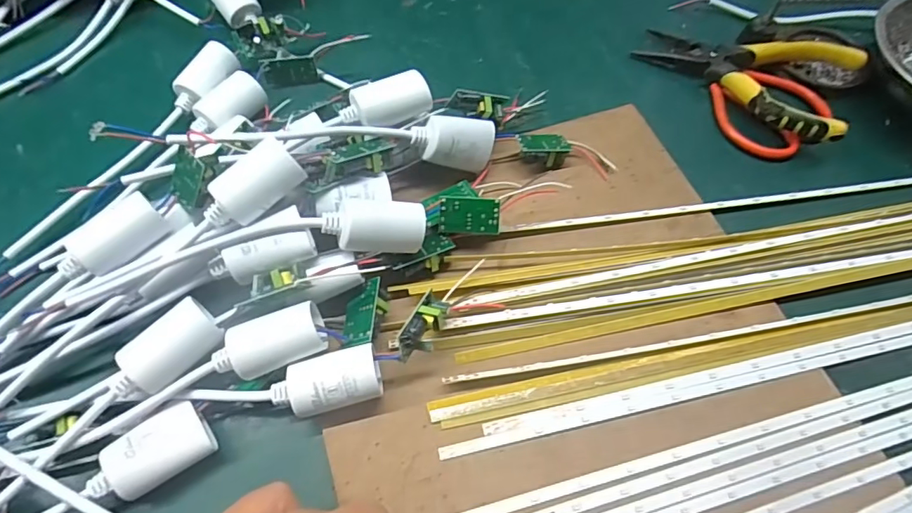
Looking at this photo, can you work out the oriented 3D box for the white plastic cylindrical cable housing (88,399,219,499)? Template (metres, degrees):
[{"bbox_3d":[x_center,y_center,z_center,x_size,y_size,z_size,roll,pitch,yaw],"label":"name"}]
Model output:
[{"bbox_3d":[-0.145,0.096,0.246,0.052,0.023,0.031,-28,67,-30],"label":"white plastic cylindrical cable housing"}]

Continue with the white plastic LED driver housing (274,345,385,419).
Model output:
[{"bbox_3d":[-0.063,0.066,0.259,0.049,0.028,0.025,-13,63,-8],"label":"white plastic LED driver housing"}]

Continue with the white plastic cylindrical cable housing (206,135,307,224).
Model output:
[{"bbox_3d":[-0.104,-0.037,0.265,0.054,0.022,0.023,-36,69,-18],"label":"white plastic cylindrical cable housing"}]

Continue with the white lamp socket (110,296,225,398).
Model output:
[{"bbox_3d":[-0.142,0.048,0.253,0.052,0.021,0.025,-40,70,-19],"label":"white lamp socket"}]

